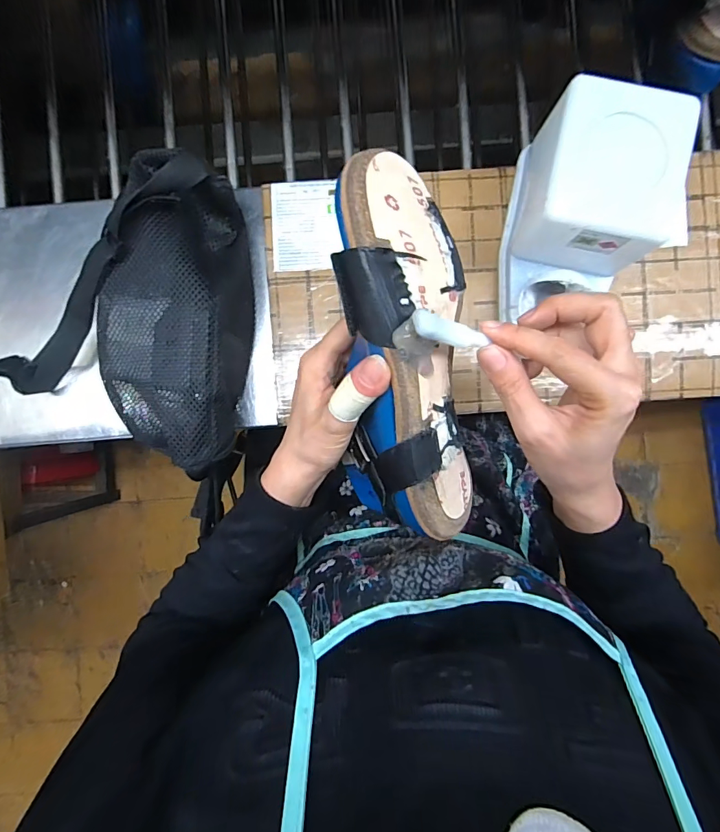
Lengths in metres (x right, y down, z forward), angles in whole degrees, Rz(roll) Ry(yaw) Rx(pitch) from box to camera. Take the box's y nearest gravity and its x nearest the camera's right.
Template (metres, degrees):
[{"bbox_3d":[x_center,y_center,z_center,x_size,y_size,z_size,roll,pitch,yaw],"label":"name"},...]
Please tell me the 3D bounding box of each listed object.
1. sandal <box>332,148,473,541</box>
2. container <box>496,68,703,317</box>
[{"bbox_3d":[0.027,-0.032,0.257,0.067,0.086,0.232,5,109,43],"label":"sandal"},{"bbox_3d":[0.186,-0.169,0.355,0.104,0.106,0.155,9,90,0],"label":"container"}]

